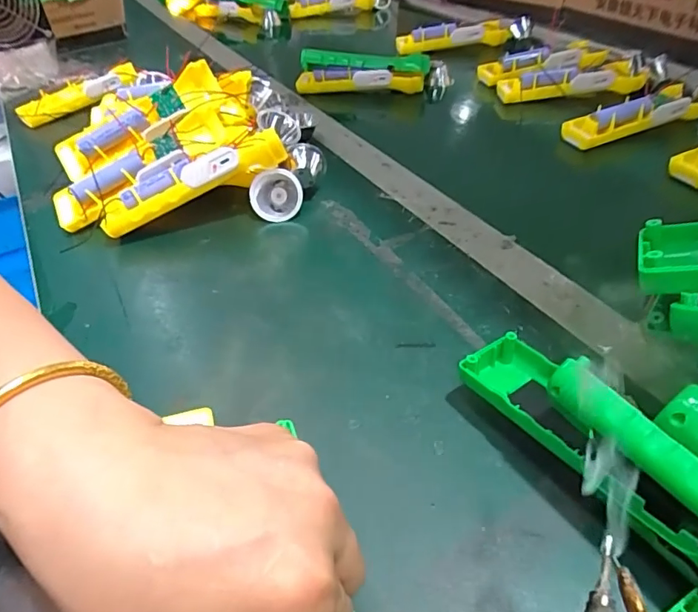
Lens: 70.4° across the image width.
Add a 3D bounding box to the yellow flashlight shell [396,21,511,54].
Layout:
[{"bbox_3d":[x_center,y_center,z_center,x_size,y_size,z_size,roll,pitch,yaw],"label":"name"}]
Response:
[{"bbox_3d":[0.160,-0.421,0.771,0.172,0.034,0.054,-4,46,4],"label":"yellow flashlight shell"}]

